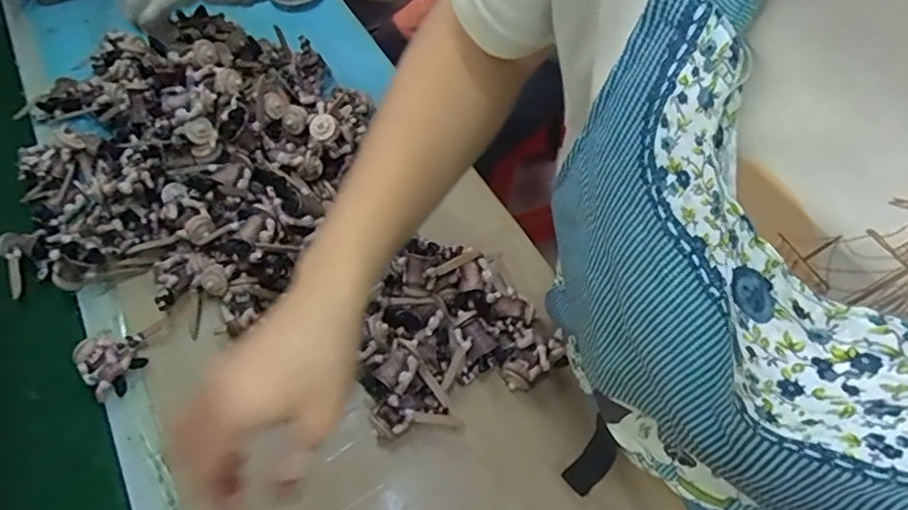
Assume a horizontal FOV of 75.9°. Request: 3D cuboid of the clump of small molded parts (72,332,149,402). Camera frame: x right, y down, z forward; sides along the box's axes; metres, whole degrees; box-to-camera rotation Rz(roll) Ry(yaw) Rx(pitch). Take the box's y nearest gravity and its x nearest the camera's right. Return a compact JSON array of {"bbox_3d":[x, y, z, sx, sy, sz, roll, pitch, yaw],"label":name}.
[{"bbox_3d":[-0.312,0.098,0.537,0.055,0.040,0.055,1,53,-2],"label":"clump of small molded parts"}]

